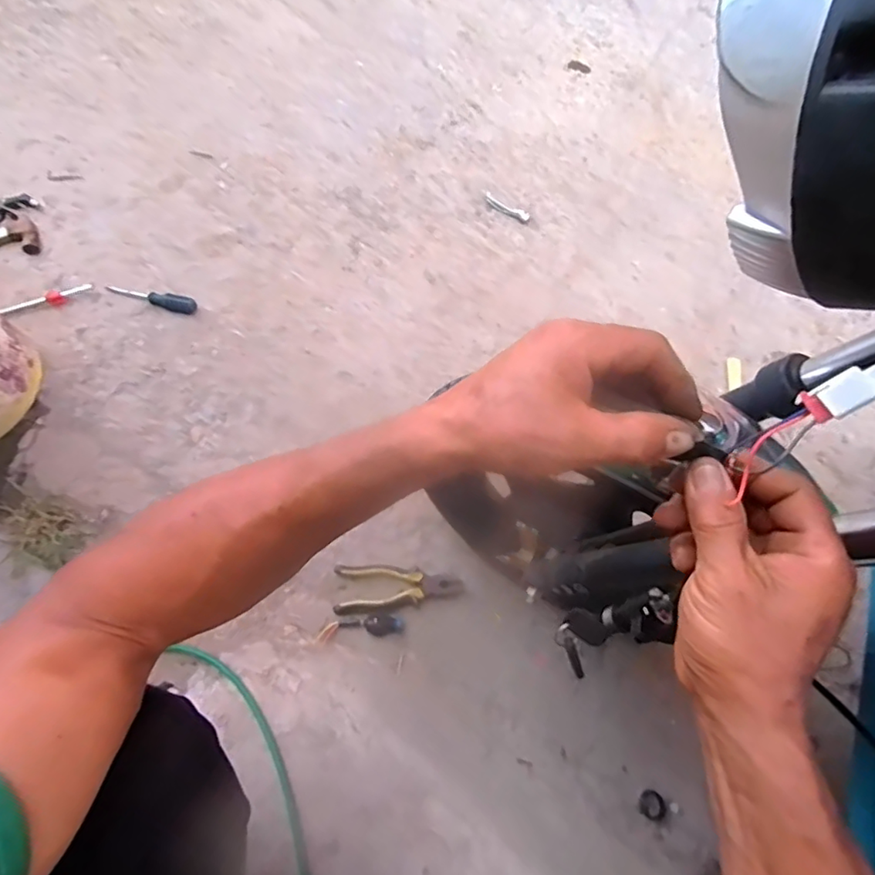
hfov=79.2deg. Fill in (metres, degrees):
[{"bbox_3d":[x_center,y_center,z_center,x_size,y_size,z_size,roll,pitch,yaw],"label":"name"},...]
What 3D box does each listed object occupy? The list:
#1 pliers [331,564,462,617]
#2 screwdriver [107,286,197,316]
[{"bbox_3d":[-0.058,0.225,0.808,0.189,0.020,0.068,-5,64,-5],"label":"pliers"},{"bbox_3d":[-0.568,-0.280,1.036,0.185,0.027,0.034,13,64,4],"label":"screwdriver"}]

